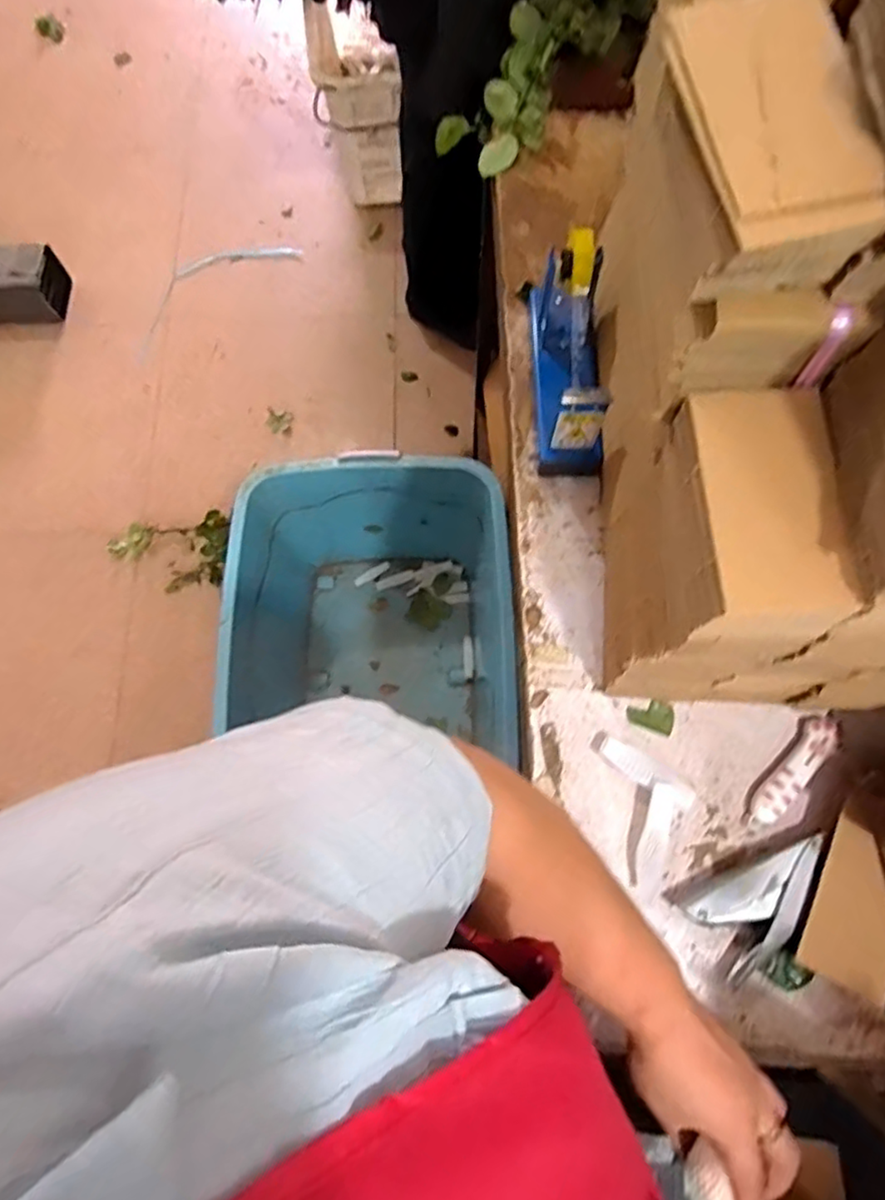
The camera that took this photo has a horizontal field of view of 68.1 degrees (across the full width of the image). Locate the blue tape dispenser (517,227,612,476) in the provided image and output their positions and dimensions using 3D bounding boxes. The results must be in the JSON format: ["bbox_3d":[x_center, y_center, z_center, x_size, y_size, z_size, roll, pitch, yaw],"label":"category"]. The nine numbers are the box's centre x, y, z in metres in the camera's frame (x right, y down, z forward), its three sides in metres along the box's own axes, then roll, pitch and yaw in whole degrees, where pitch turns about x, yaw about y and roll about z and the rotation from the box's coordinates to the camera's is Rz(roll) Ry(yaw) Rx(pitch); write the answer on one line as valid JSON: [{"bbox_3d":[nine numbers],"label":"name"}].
[{"bbox_3d":[0.122,-0.252,0.630,0.062,0.131,0.224,-1,73,1],"label":"blue tape dispenser"}]

